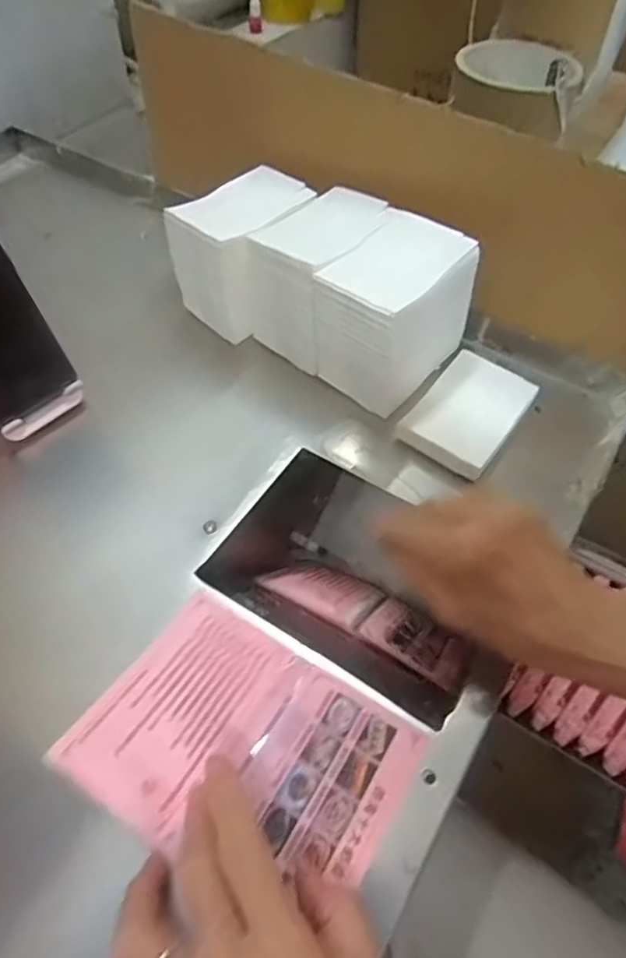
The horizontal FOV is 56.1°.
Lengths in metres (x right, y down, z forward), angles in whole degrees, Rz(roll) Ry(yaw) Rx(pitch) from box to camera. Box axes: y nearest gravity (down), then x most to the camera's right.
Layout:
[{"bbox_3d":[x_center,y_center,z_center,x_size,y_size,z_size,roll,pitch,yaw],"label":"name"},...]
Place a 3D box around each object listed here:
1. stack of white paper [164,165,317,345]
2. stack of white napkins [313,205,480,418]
[{"bbox_3d":[-0.052,-0.186,0.486,0.080,0.095,0.104,37,62,23],"label":"stack of white paper"},{"bbox_3d":[0.059,-0.120,0.429,0.082,0.103,0.105,33,60,21],"label":"stack of white napkins"}]

